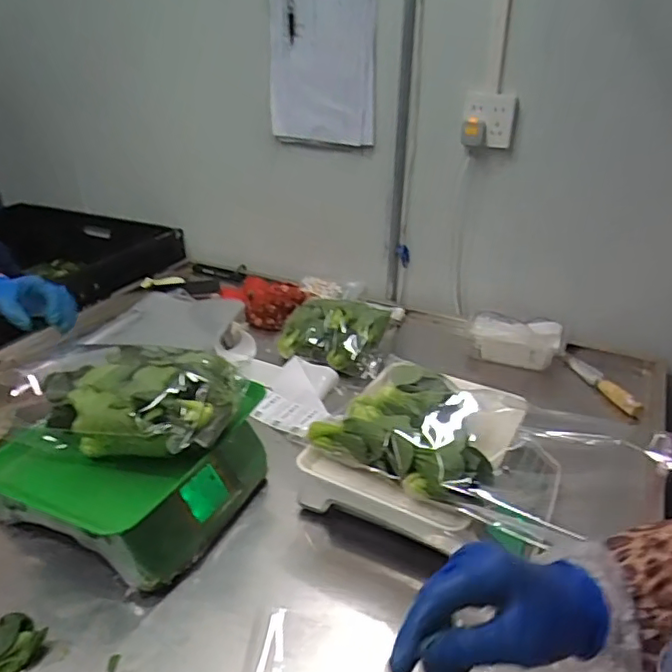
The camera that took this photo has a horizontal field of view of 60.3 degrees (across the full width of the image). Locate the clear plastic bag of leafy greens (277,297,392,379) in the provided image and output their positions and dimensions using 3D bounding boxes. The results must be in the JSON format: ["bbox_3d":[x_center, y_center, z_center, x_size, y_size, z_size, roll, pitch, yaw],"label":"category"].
[{"bbox_3d":[-0.003,-0.008,1.073,0.193,0.075,0.132,11,30,16],"label":"clear plastic bag of leafy greens"}]

